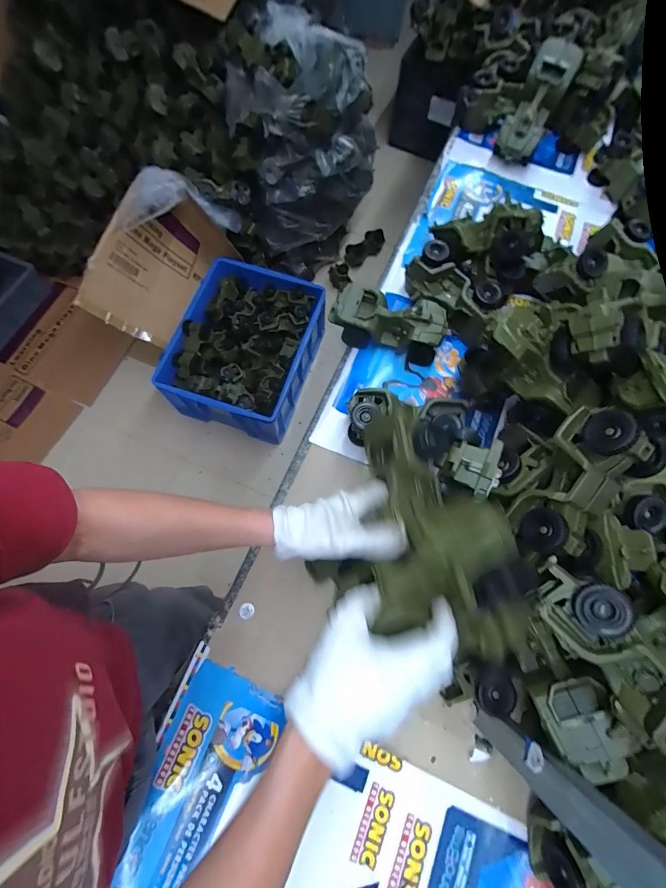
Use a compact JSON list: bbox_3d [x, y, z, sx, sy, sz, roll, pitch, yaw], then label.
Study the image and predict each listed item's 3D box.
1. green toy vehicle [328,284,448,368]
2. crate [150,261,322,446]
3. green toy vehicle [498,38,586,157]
[{"bbox_3d":[0.088,-0.198,0.620,0.183,0.084,0.075,11,72,2],"label":"green toy vehicle"},{"bbox_3d":[-0.302,-0.333,1.331,0.418,0.228,0.527,18,72,4],"label":"crate"},{"bbox_3d":[0.396,-0.663,0.736,0.075,0.057,0.170,29,115,8],"label":"green toy vehicle"}]

